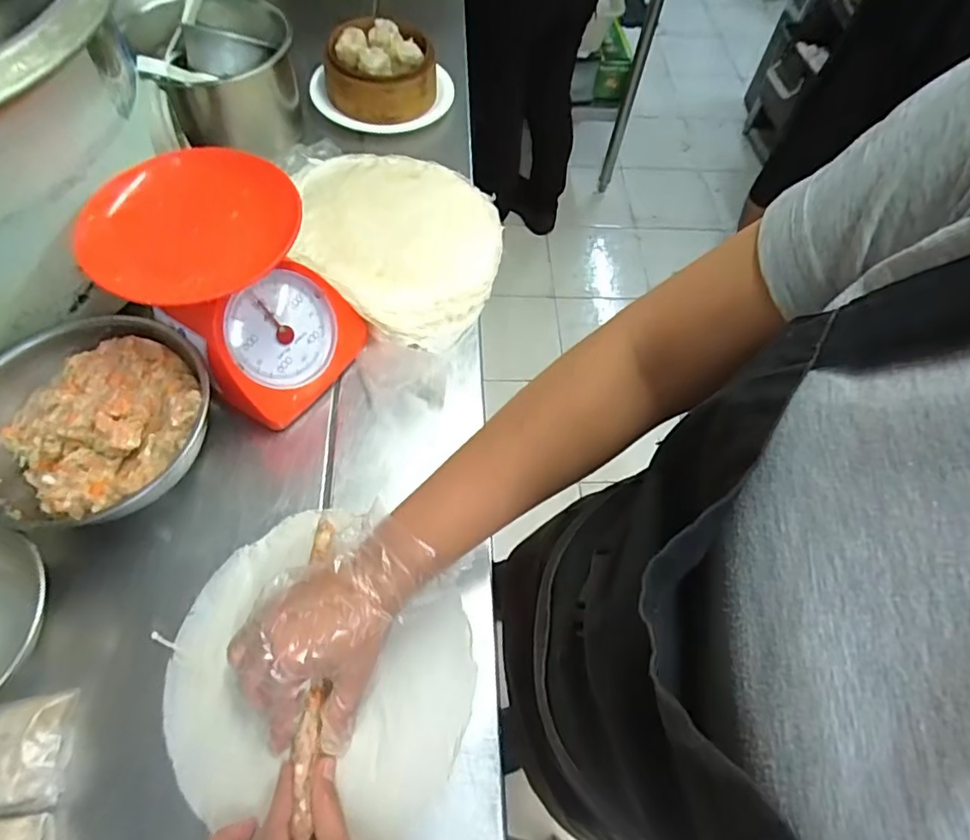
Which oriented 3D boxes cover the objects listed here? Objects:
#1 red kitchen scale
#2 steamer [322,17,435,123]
[{"bbox_3d":[-0.224,-0.116,0.510,0.184,0.146,0.159,42,66,18],"label":"red kitchen scale"},{"bbox_3d":[-0.138,-0.466,0.759,0.139,0.075,0.113,6,60,-1],"label":"steamer"}]

